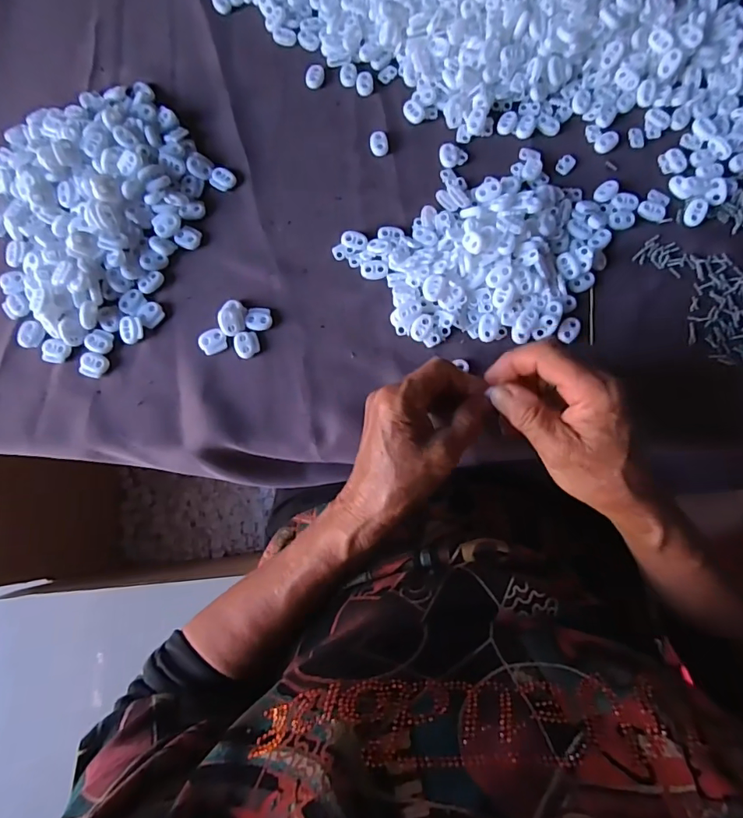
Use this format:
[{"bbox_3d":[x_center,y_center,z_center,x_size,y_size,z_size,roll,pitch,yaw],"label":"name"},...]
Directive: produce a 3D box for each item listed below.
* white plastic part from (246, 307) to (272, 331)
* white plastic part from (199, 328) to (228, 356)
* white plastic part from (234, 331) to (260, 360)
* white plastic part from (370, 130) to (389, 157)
[{"bbox_3d":[-0.091,-0.073,0.385,0.020,0.006,0.020,-5,78,-1],"label":"white plastic part"},{"bbox_3d":[-0.128,-0.054,0.382,0.021,0.006,0.019,-20,78,-4],"label":"white plastic part"},{"bbox_3d":[-0.100,-0.052,0.382,0.020,0.005,0.021,0,78,0],"label":"white plastic part"},{"bbox_3d":[0.007,-0.234,0.417,0.017,0.007,0.022,-2,78,0],"label":"white plastic part"}]

